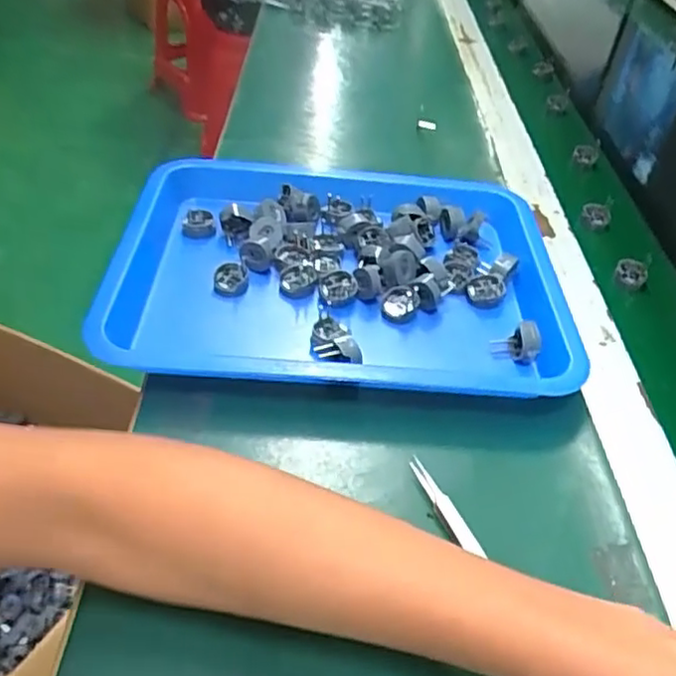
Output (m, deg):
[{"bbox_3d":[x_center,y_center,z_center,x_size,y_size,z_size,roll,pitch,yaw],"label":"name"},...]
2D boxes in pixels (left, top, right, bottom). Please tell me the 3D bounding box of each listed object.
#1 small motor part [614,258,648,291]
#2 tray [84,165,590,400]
[{"bbox_3d":[0.257,-0.055,0.574,0.026,0.024,0.009,33,49,27],"label":"small motor part"},{"bbox_3d":[0.003,-0.054,0.512,0.347,0.038,0.266,3,42,-2],"label":"tray"}]

